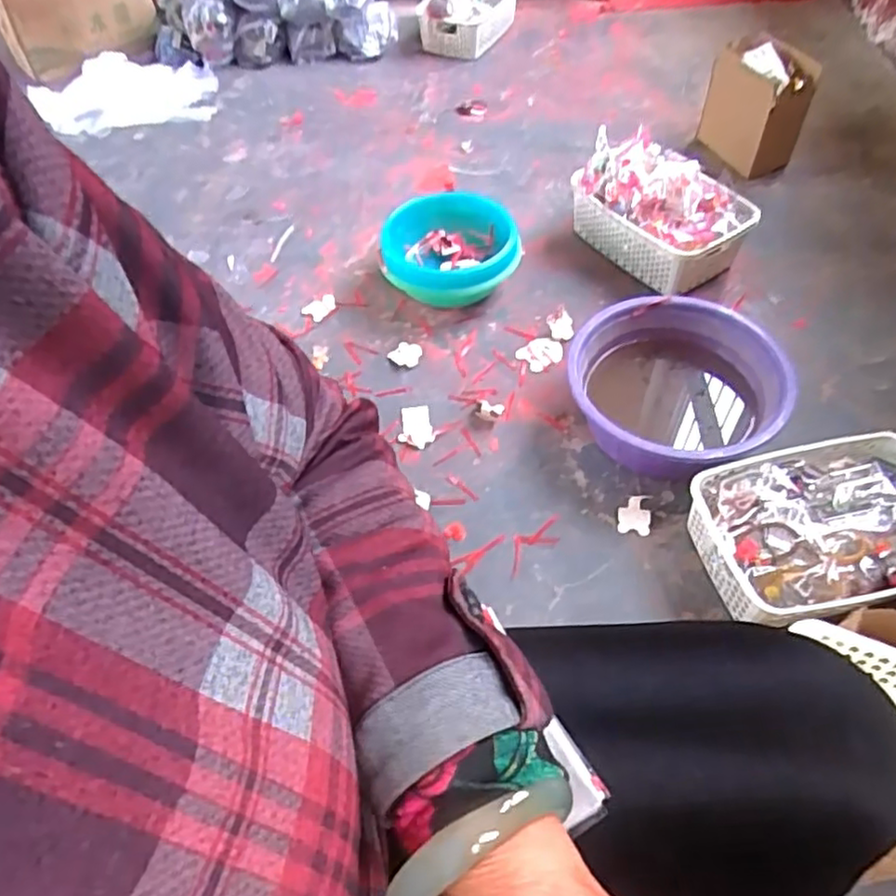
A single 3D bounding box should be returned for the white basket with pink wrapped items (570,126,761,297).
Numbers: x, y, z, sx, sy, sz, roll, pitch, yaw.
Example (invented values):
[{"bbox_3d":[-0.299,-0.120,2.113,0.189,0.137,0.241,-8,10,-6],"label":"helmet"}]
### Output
[{"bbox_3d":[0.352,-0.402,1.133,0.162,0.159,0.306,-32,58,-19],"label":"white basket with pink wrapped items"}]

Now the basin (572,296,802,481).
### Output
[{"bbox_3d":[0.311,-0.072,0.924,0.276,0.118,0.266,-3,53,3],"label":"basin"}]

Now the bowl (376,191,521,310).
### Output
[{"bbox_3d":[0.004,-0.324,1.138,0.227,0.111,0.225,-3,53,3],"label":"bowl"}]

